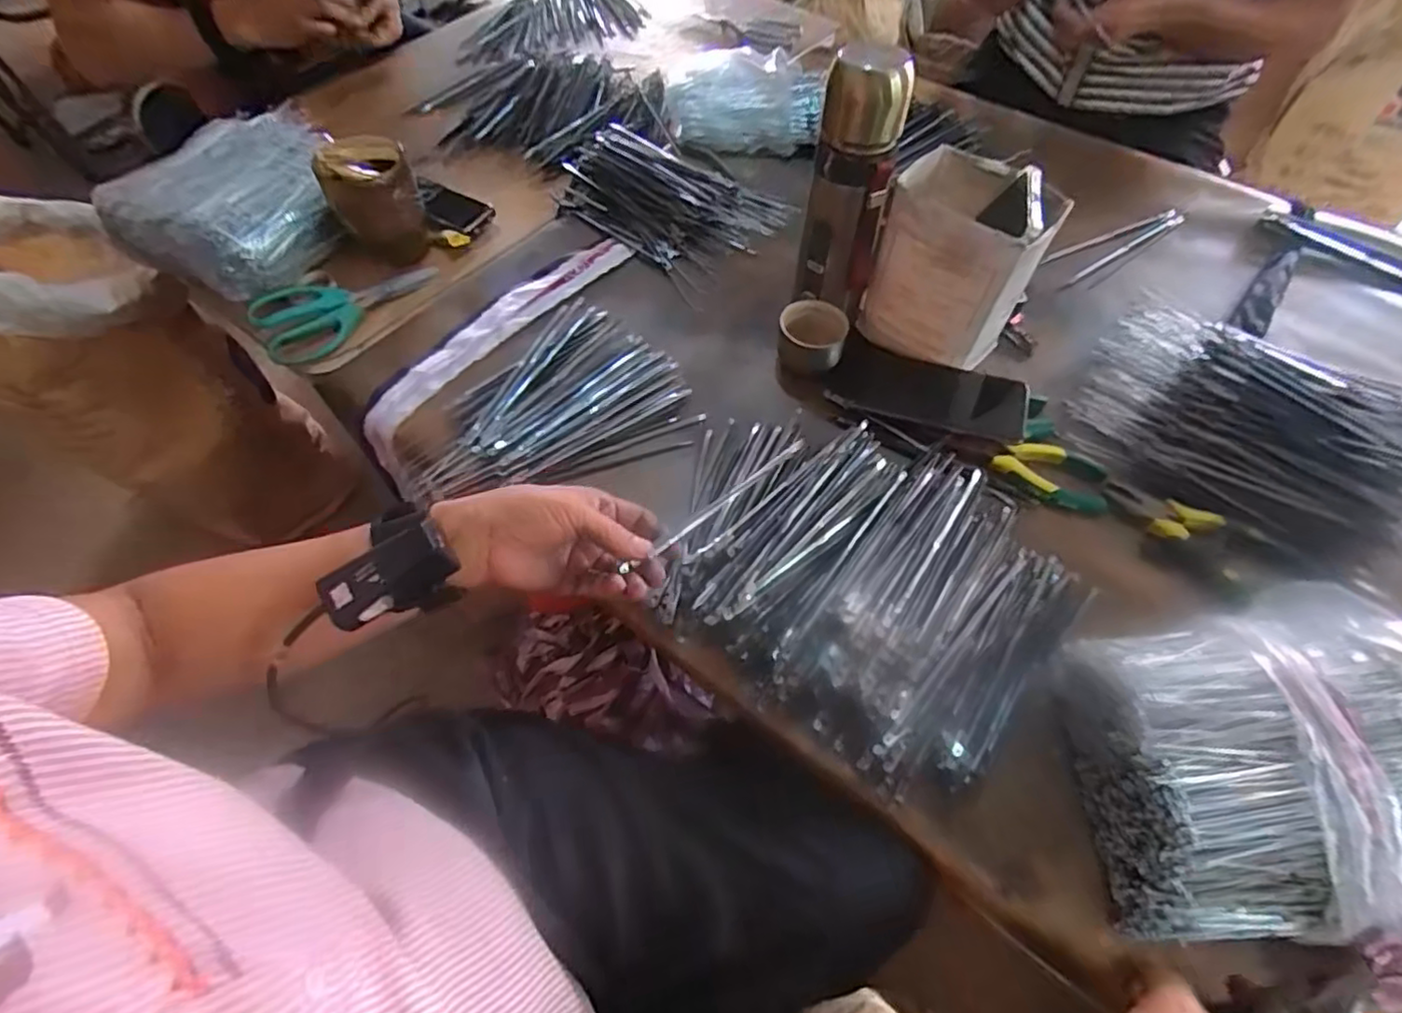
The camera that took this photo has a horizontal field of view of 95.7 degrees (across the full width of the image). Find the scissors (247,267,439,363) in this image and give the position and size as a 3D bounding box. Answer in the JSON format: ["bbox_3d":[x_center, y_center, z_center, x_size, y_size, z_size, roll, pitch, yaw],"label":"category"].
[{"bbox_3d":[-0.359,-0.208,0.655,0.179,0.014,0.081,-37,86,-27],"label":"scissors"}]

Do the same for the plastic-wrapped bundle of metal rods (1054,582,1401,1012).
[{"bbox_3d":[0.342,0.163,0.385,0.206,0.083,0.214,-3,59,-2],"label":"plastic-wrapped bundle of metal rods"}]

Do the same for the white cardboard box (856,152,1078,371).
[{"bbox_3d":[0.223,-0.214,0.565,0.123,0.147,0.098,36,65,19],"label":"white cardboard box"}]

